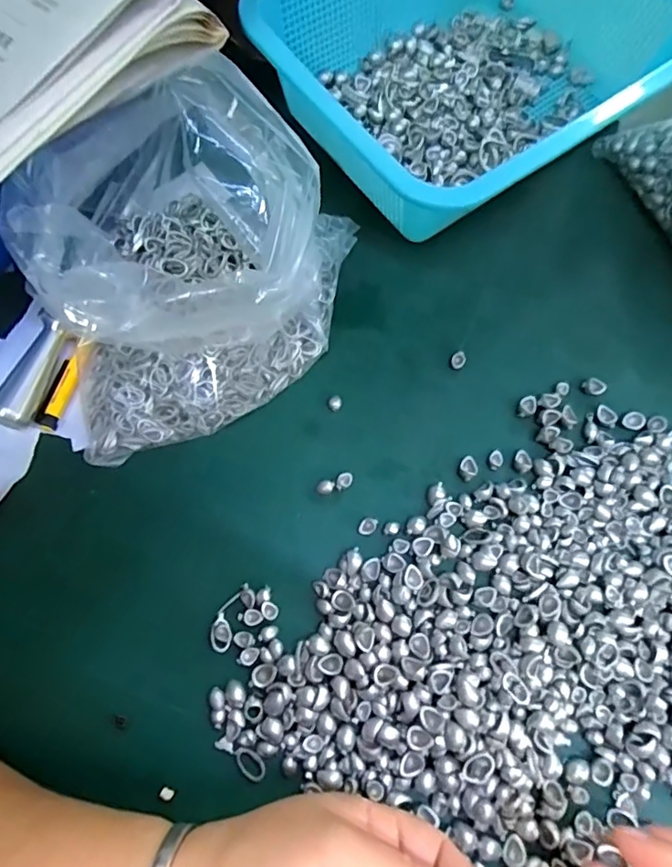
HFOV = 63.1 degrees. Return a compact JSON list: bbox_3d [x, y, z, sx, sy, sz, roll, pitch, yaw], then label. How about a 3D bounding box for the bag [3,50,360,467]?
[{"bbox_3d":[-0.067,-0.090,0.289,0.177,0.102,0.147,-18,73,-8],"label":"bag"}]

